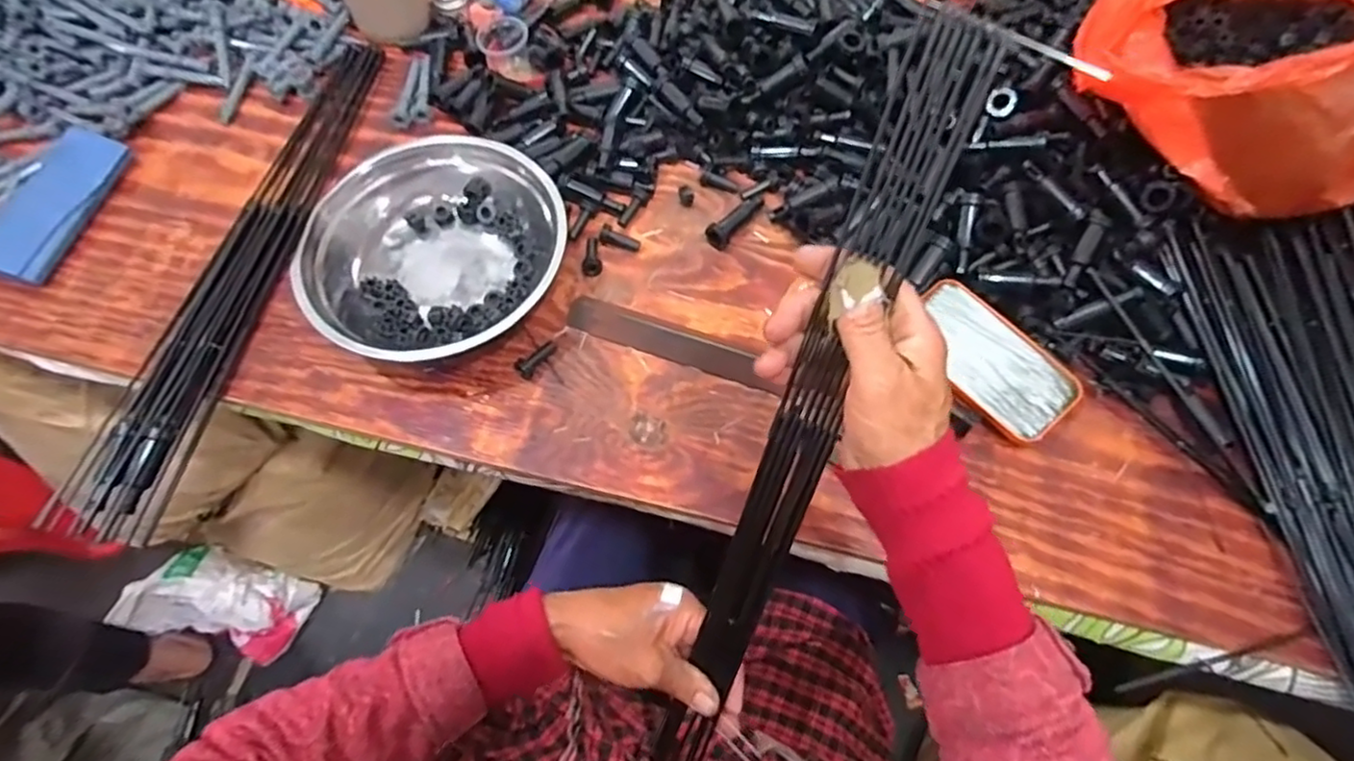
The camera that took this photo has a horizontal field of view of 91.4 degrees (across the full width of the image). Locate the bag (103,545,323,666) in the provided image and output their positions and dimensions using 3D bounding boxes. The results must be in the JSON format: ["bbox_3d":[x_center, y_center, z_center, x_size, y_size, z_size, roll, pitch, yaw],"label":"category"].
[{"bbox_3d":[-0.775,0.377,1.127,0.254,0.100,0.148,11,66,7],"label":"bag"}]

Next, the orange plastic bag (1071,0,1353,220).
[{"bbox_3d":[0.502,-0.265,0.535,0.292,0.120,0.254,-31,68,-12],"label":"orange plastic bag"}]

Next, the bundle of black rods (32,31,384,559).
[{"bbox_3d":[-0.389,-0.120,0.602,0.090,0.025,0.526,10,66,6],"label":"bundle of black rods"}]

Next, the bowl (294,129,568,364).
[{"bbox_3d":[-0.203,-0.103,0.569,0.205,0.072,0.204,-1,65,1],"label":"bowl"}]

